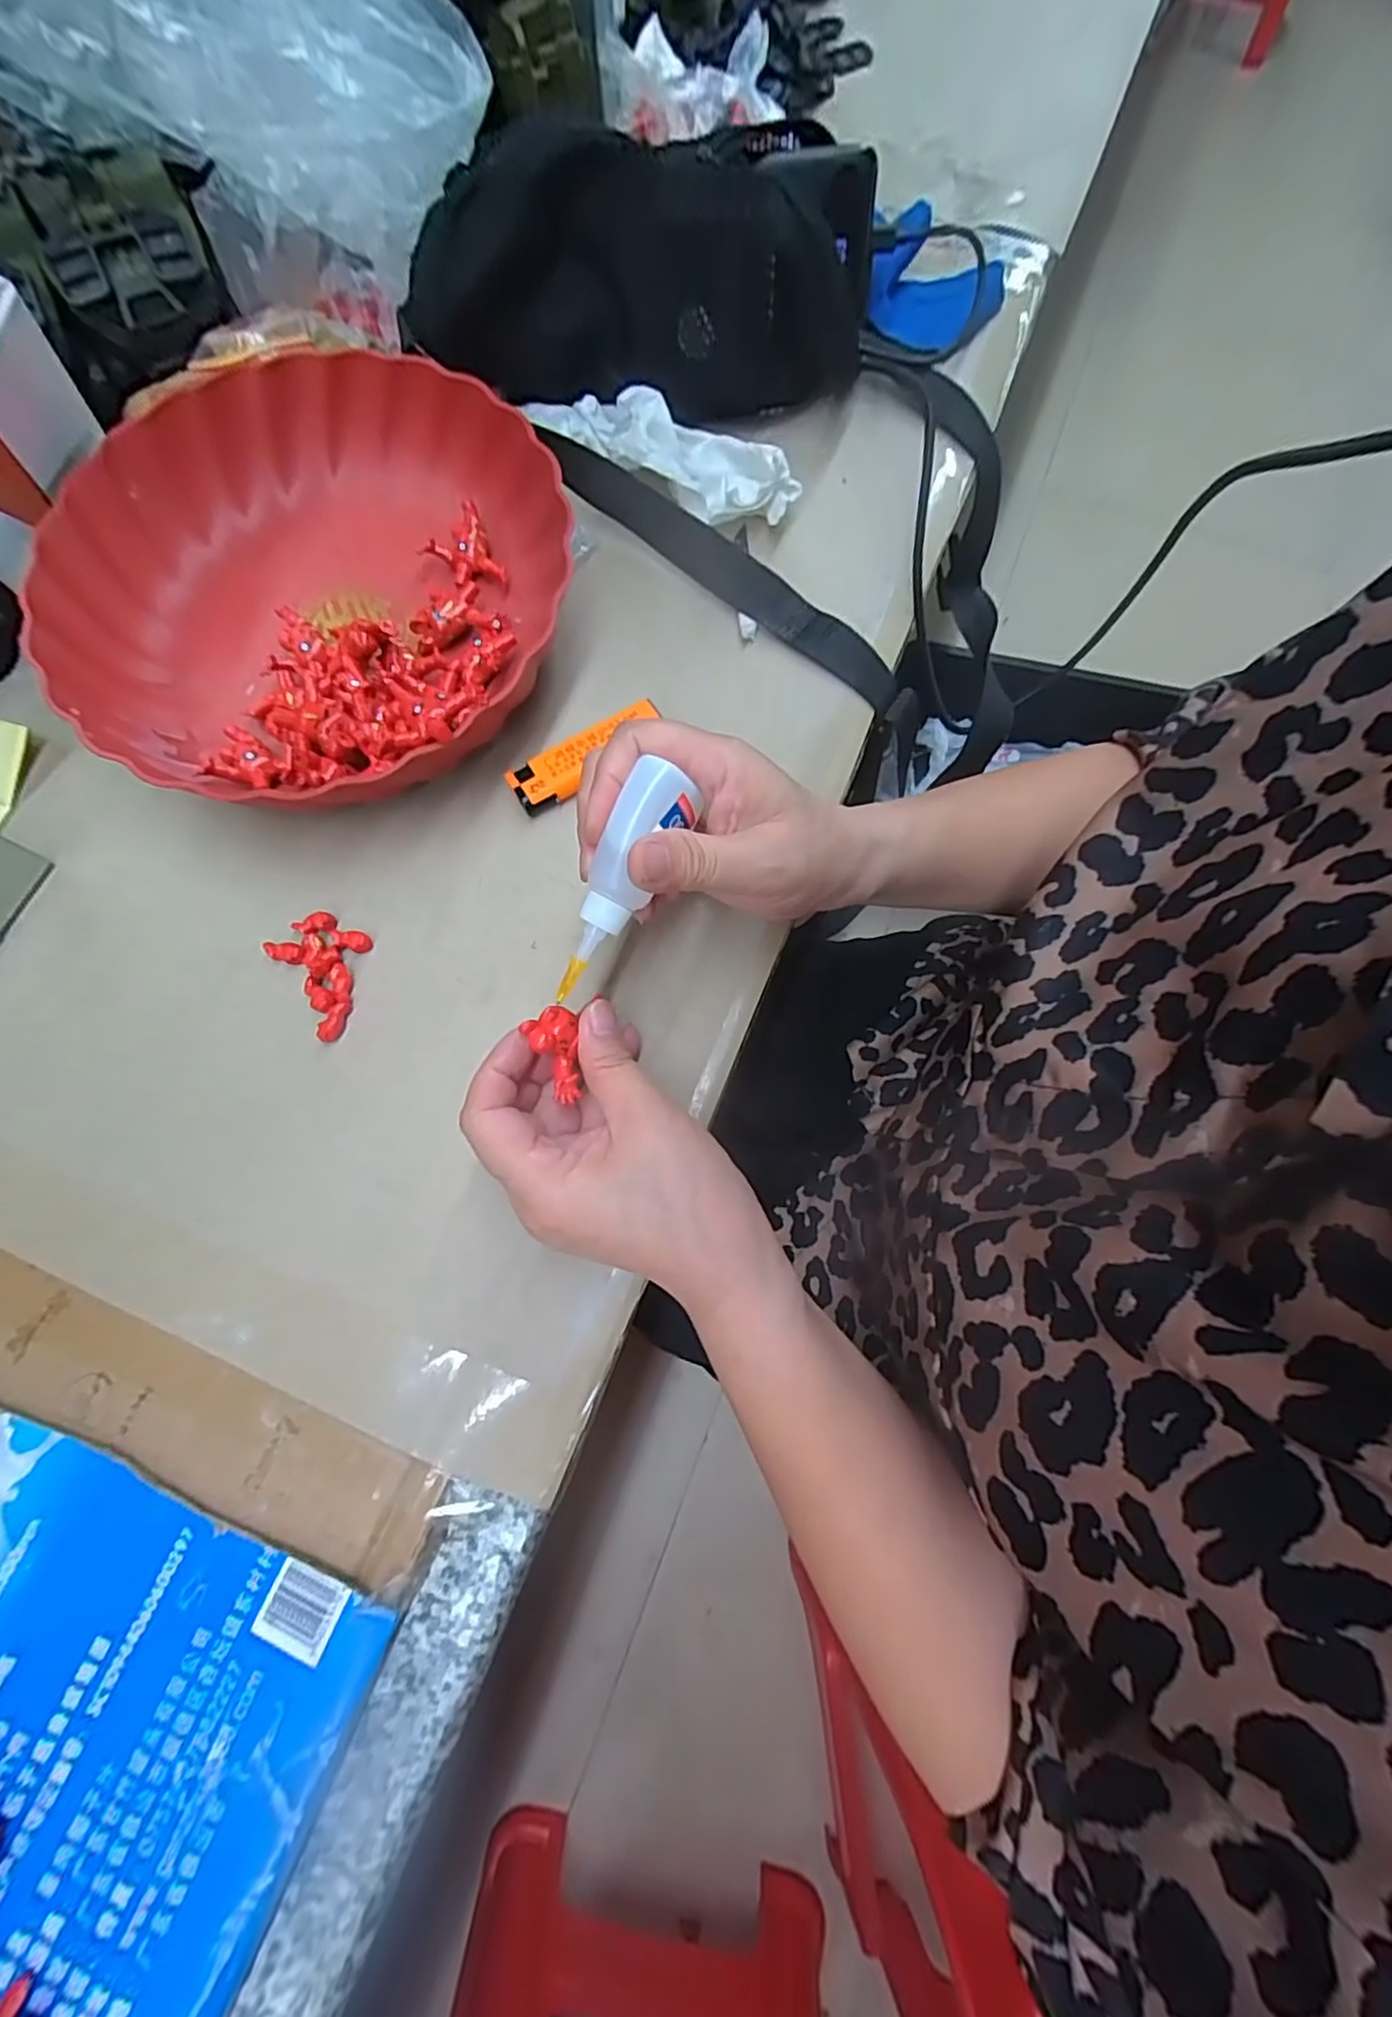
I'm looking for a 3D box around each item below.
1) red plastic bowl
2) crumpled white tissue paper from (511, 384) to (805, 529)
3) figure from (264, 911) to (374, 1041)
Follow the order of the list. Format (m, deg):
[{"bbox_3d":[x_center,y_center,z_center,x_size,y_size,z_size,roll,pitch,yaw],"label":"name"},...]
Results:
[{"bbox_3d":[-0.188,-0.209,0.317,0.227,0.055,0.226,0,75,1],"label":"red plastic bowl"},{"bbox_3d":[-0.023,-0.312,0.355,0.165,0.032,0.051,26,77,8],"label":"crumpled white tissue paper"},{"bbox_3d":[-0.163,-0.018,0.290,0.038,0.011,0.054,-38,77,-9],"label":"figure"}]

